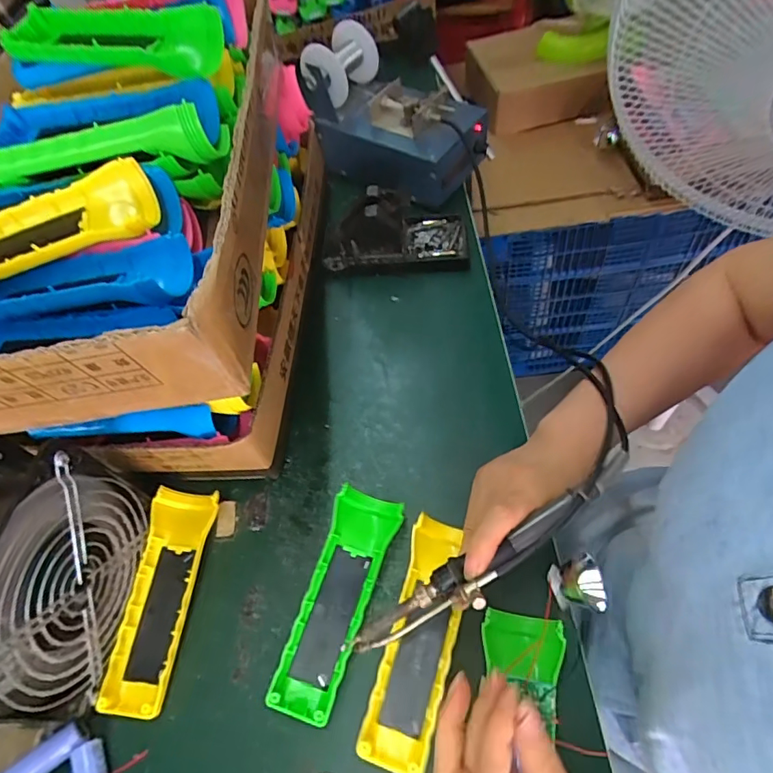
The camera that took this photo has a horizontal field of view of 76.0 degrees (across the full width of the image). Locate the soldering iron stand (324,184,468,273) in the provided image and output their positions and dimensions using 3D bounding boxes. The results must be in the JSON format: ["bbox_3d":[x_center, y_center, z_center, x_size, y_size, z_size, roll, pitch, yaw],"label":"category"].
[{"bbox_3d":[0.008,-0.170,0.532,0.157,0.069,0.077,-6,58,3],"label":"soldering iron stand"}]

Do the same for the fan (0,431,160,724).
[{"bbox_3d":[-0.228,0.123,0.323,0.069,0.136,0.154,2,58,7],"label":"fan"}]

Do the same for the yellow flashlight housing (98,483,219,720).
[{"bbox_3d":[-0.170,0.156,0.376,0.051,0.028,0.154,3,61,10],"label":"yellow flashlight housing"}]

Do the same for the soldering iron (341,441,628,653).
[{"bbox_3d":[0.067,0.102,0.296,0.206,0.021,0.030,-33,61,-3],"label":"soldering iron"}]

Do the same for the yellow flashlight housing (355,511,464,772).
[{"bbox_3d":[0.024,0.171,0.342,0.042,0.032,0.155,11,63,14],"label":"yellow flashlight housing"}]

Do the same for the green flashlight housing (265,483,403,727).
[{"bbox_3d":[-0.036,0.151,0.361,0.049,0.031,0.155,16,64,16],"label":"green flashlight housing"}]

